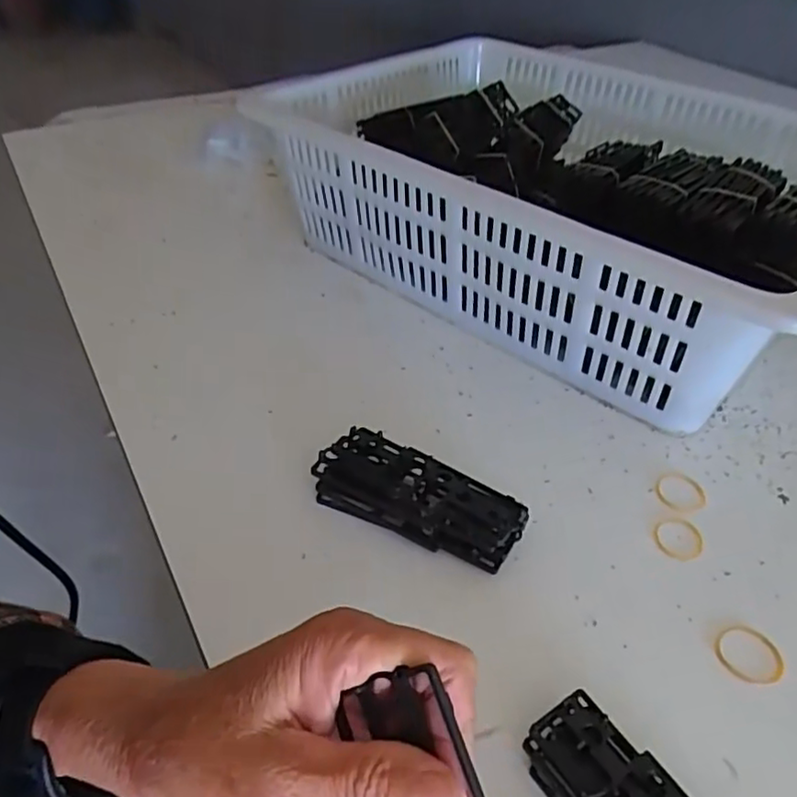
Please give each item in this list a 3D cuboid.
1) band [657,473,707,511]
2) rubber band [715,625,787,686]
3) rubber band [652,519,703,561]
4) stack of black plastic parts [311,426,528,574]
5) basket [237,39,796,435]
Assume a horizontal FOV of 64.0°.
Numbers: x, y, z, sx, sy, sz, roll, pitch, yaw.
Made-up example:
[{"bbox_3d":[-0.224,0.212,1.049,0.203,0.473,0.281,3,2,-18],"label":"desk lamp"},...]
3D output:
[{"bbox_3d":[0.184,0.060,0.415,0.031,0.004,0.035,26,45,25],"label":"band"},{"bbox_3d":[0.183,0.133,0.331,0.033,0.004,0.031,-1,40,-6],"label":"rubber band"},{"bbox_3d":[0.171,0.084,0.388,0.029,0.004,0.032,26,45,25],"label":"rubber band"},{"bbox_3d":[0.012,0.059,0.390,0.127,0.027,0.050,19,42,18],"label":"stack of black plastic parts"},{"bbox_3d":[0.155,-0.189,0.600,0.499,0.138,0.400,32,47,29],"label":"basket"}]

